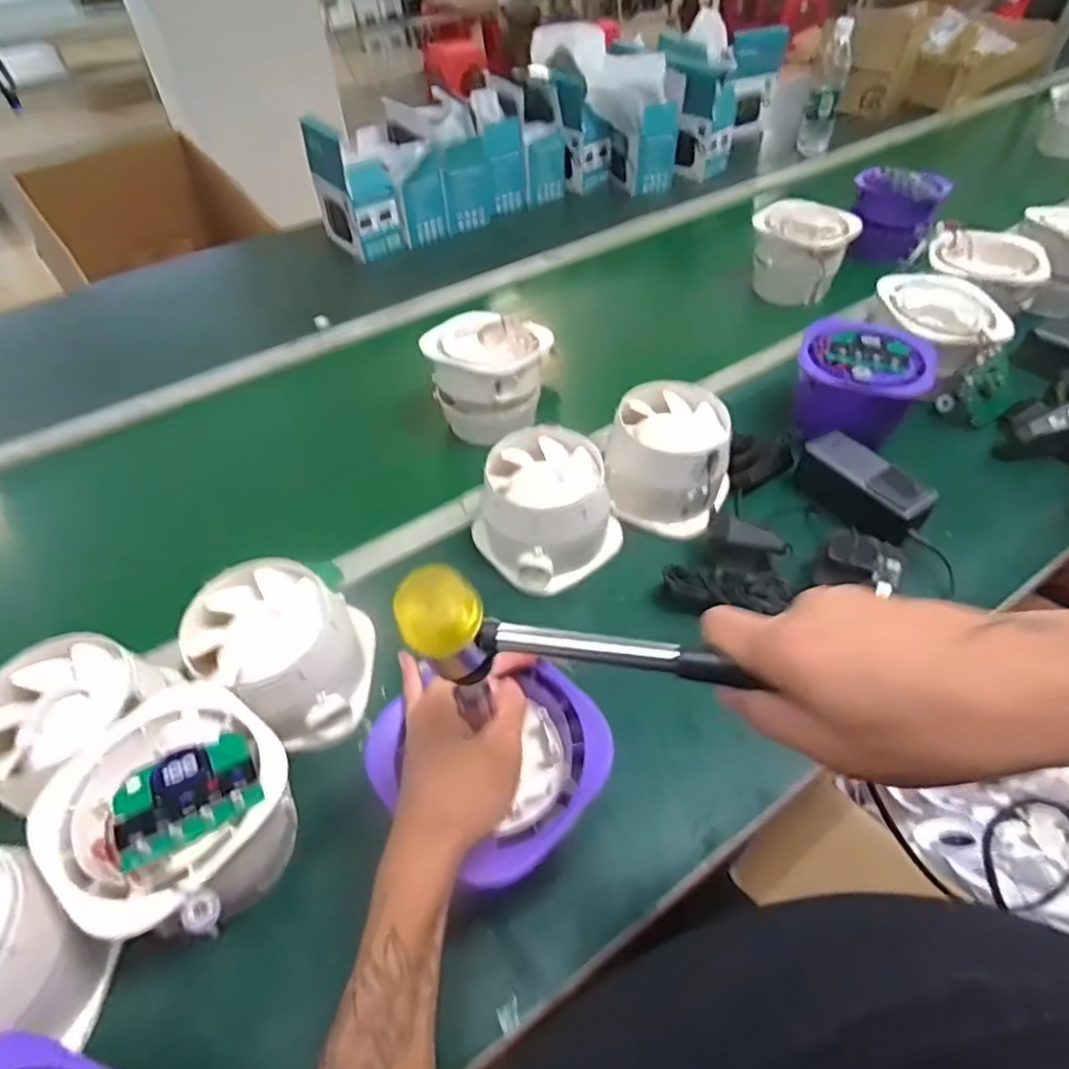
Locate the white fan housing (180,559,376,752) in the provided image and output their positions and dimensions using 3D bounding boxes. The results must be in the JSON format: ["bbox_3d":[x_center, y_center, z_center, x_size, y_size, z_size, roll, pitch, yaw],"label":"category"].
[{"bbox_3d":[-0.213,0.103,0.543,0.134,0.103,0.119,21,53,20],"label":"white fan housing"}]

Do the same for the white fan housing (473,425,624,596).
[{"bbox_3d":[0.009,-0.027,0.652,0.130,0.104,0.135,-2,48,2],"label":"white fan housing"}]

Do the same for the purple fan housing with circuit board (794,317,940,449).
[{"bbox_3d":[0.379,-0.177,0.744,0.144,0.090,0.150,19,52,19],"label":"purple fan housing with circuit board"}]

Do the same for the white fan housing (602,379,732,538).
[{"bbox_3d":[0.142,-0.079,0.685,0.127,0.104,0.132,8,49,10],"label":"white fan housing"}]

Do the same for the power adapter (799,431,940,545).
[{"bbox_3d":[0.352,-0.048,0.684,0.058,0.060,0.134,-28,53,-20],"label":"power adapter"}]

